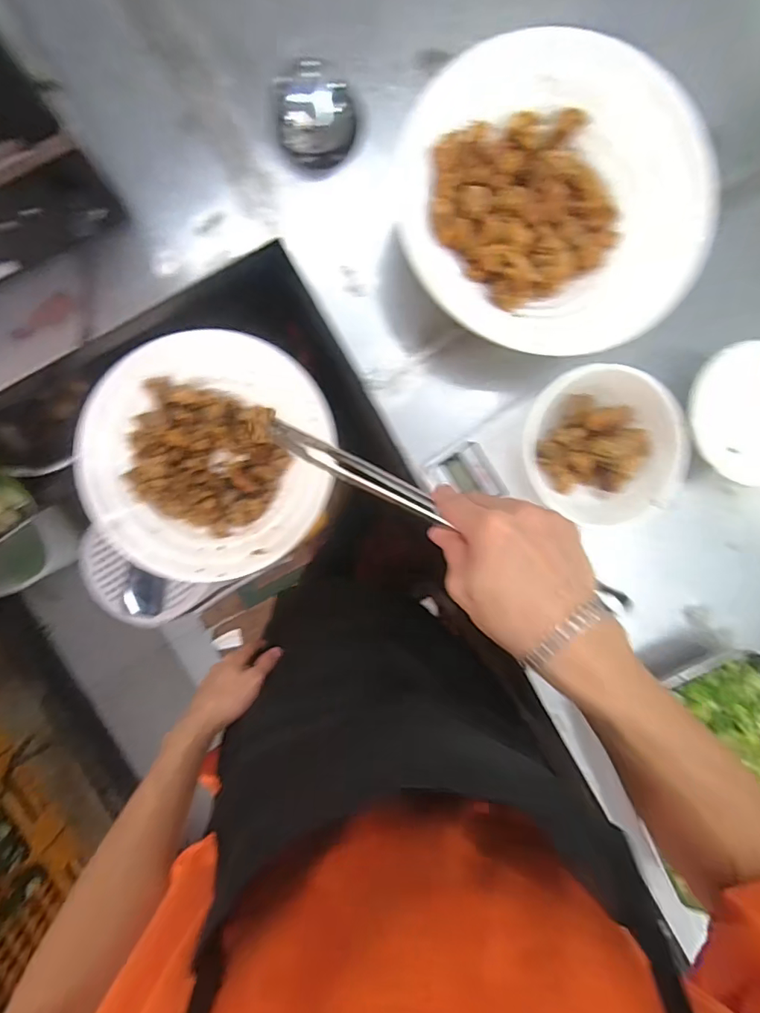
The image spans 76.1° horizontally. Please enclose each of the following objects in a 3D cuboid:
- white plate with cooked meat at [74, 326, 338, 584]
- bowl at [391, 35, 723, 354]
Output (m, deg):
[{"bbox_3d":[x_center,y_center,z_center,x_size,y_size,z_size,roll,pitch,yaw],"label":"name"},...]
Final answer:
[{"bbox_3d":[-0.207,-0.062,0.604,0.291,0.073,0.284,0,92,-3],"label":"white plate with cooked meat"},{"bbox_3d":[0.175,-0.306,0.490,0.292,0.087,0.294,0,92,-3],"label":"bowl"}]

